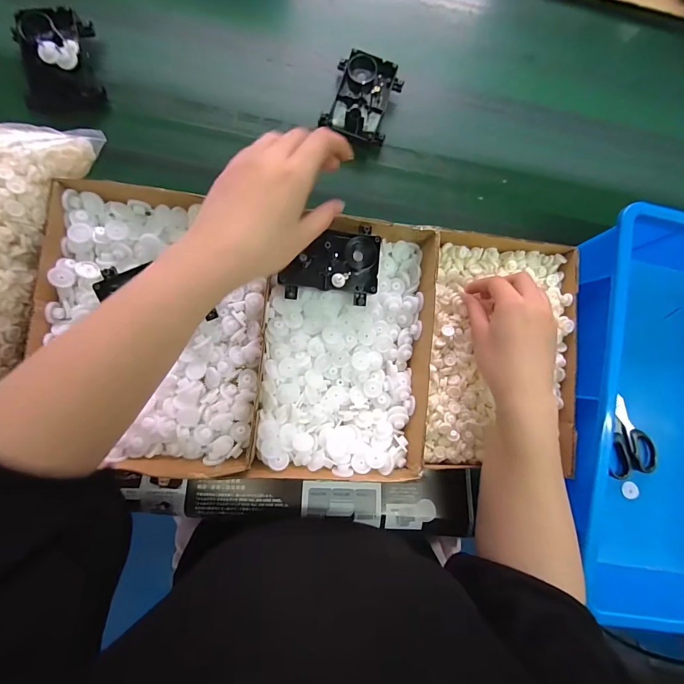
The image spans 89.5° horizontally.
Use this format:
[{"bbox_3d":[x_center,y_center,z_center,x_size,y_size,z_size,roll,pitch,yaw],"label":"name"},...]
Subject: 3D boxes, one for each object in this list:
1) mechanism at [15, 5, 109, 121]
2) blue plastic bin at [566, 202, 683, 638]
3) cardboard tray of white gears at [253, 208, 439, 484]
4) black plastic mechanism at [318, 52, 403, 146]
[{"bbox_3d":[-0.306,-0.303,0.375,0.072,0.033,0.094,-7,86,-8],"label":"mechanism"},{"bbox_3d":[0.396,0.084,0.409,0.268,0.112,0.438,4,85,-7],"label":"blue plastic bin"},{"bbox_3d":[0.005,0.006,0.371,0.172,0.044,0.264,5,85,-7],"label":"cardboard tray of white gears"},{"bbox_3d":[0.026,-0.298,0.421,0.079,0.028,0.089,20,83,-5],"label":"black plastic mechanism"}]

